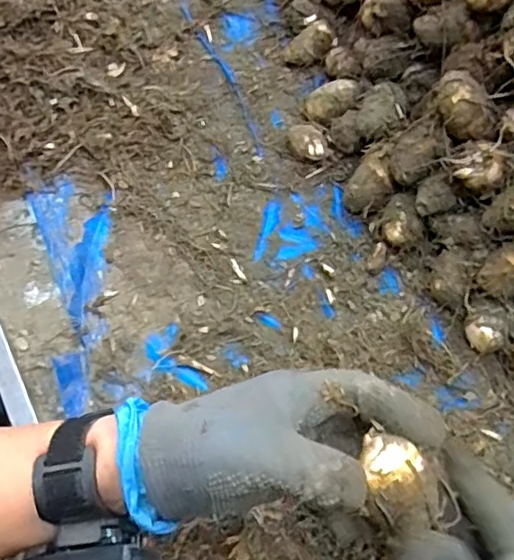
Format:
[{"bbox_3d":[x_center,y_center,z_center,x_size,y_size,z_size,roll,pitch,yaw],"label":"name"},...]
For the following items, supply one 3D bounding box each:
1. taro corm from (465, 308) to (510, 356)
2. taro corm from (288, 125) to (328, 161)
[{"bbox_3d":[0.190,0.045,0.493,0.033,0.033,0.031,-1,62,2],"label":"taro corm"},{"bbox_3d":[0.051,-0.136,0.593,0.039,0.026,0.034,5,63,5],"label":"taro corm"}]

